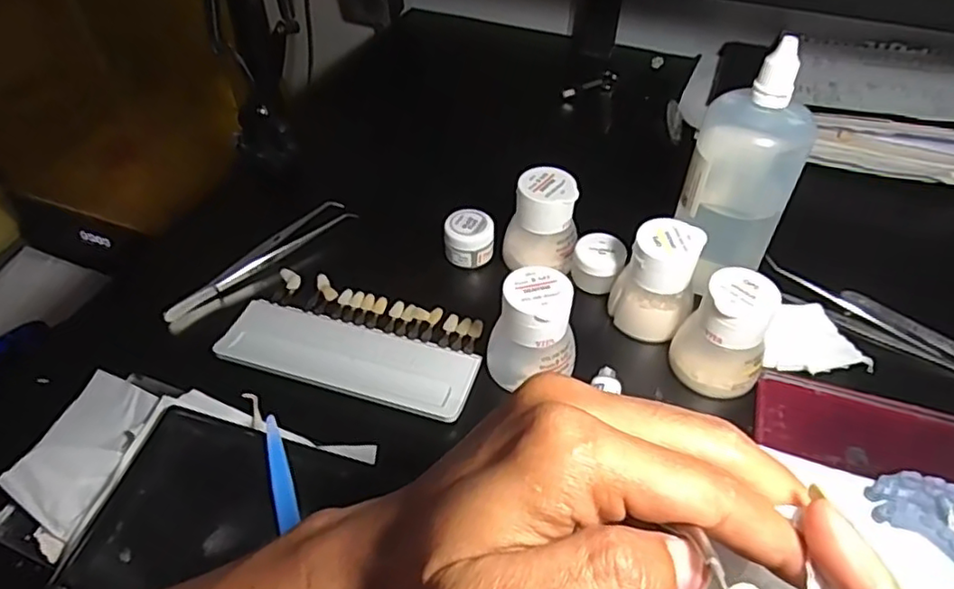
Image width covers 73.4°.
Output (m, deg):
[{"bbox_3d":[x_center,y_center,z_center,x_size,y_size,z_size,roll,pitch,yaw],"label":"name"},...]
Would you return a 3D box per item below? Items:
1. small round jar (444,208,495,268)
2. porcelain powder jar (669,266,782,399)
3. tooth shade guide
[{"bbox_3d":[-0.005,-0.039,0.432,0.033,0.025,0.030,0,47,0],"label":"small round jar"},{"bbox_3d":[0.138,0.020,0.351,0.046,0.057,0.042,0,47,0],"label":"porcelain powder jar"},{"bbox_3d":[-0.073,0.027,0.388,0.146,0.008,0.070,13,48,11],"label":"tooth shade guide"}]

